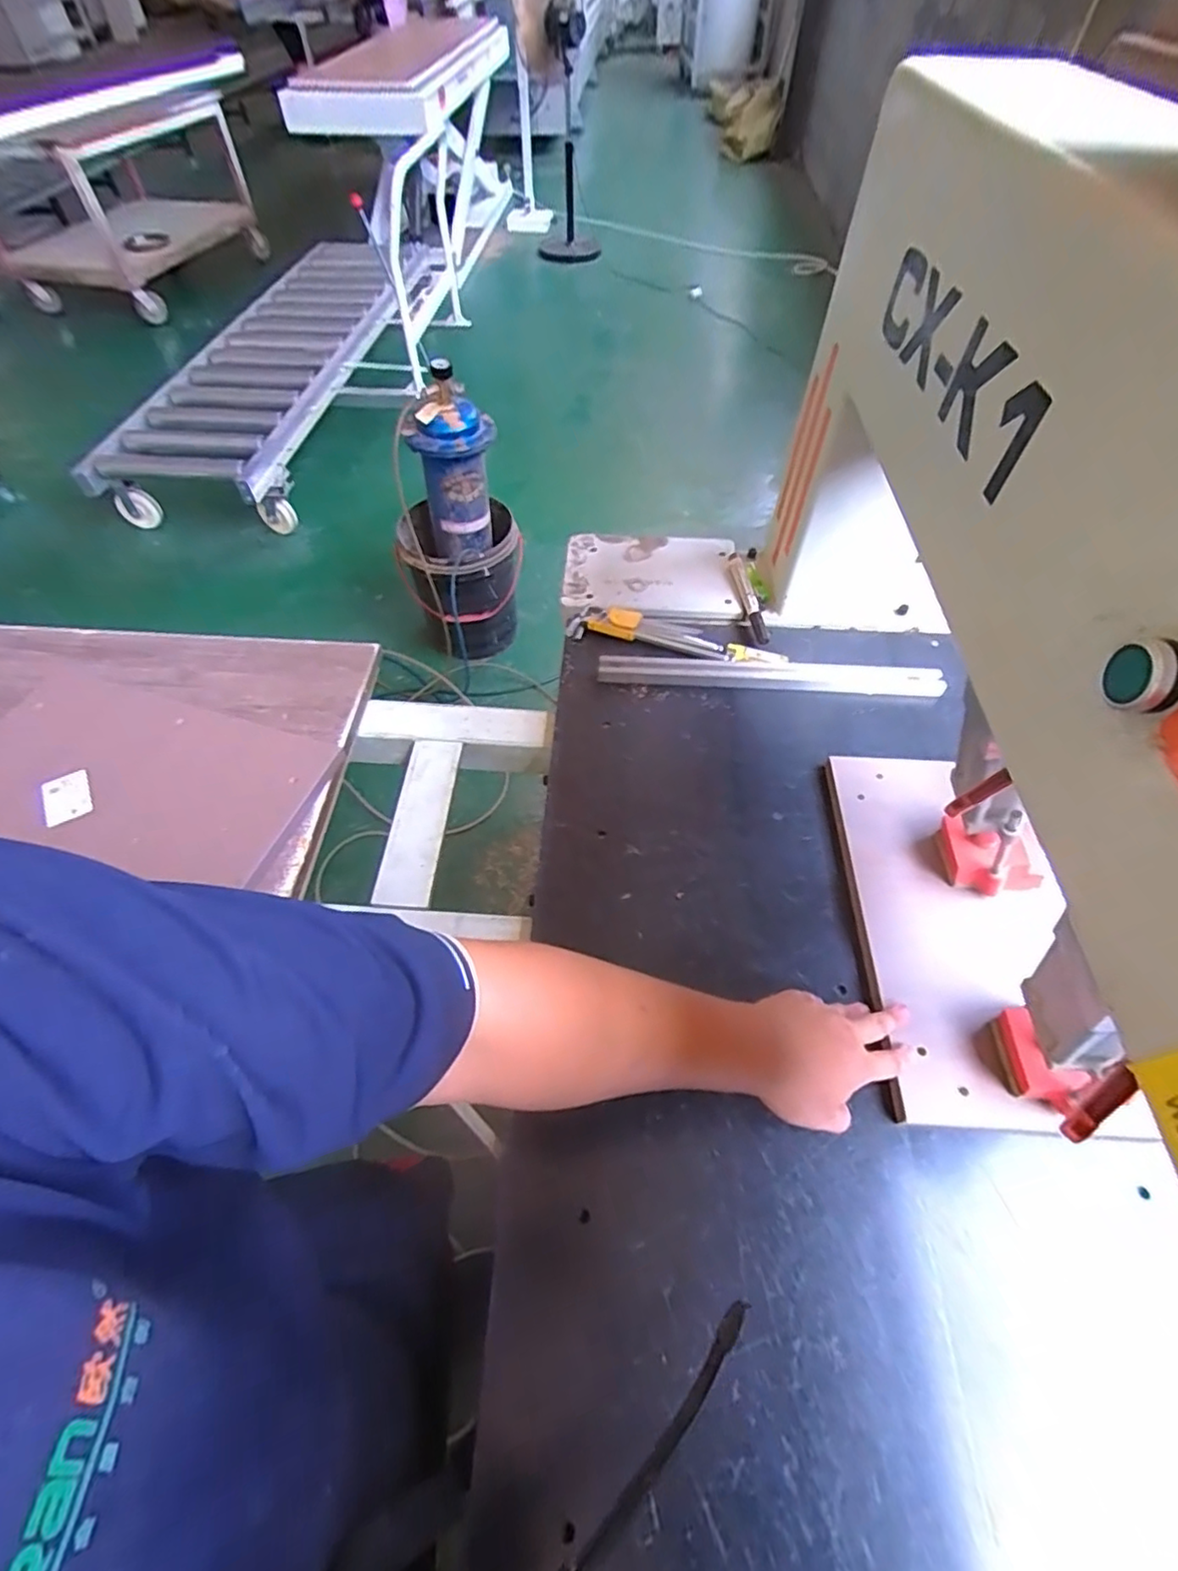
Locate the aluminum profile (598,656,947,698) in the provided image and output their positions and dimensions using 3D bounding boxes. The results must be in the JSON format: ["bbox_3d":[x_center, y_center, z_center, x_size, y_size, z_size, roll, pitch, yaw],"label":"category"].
[{"bbox_3d":[0.226,-0.140,0.779,0.421,0.015,0.041,3,56,2],"label":"aluminum profile"}]

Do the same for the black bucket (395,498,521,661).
[{"bbox_3d":[-0.371,-0.615,1.862,0.324,0.360,0.323,0,56,0],"label":"black bucket"}]

